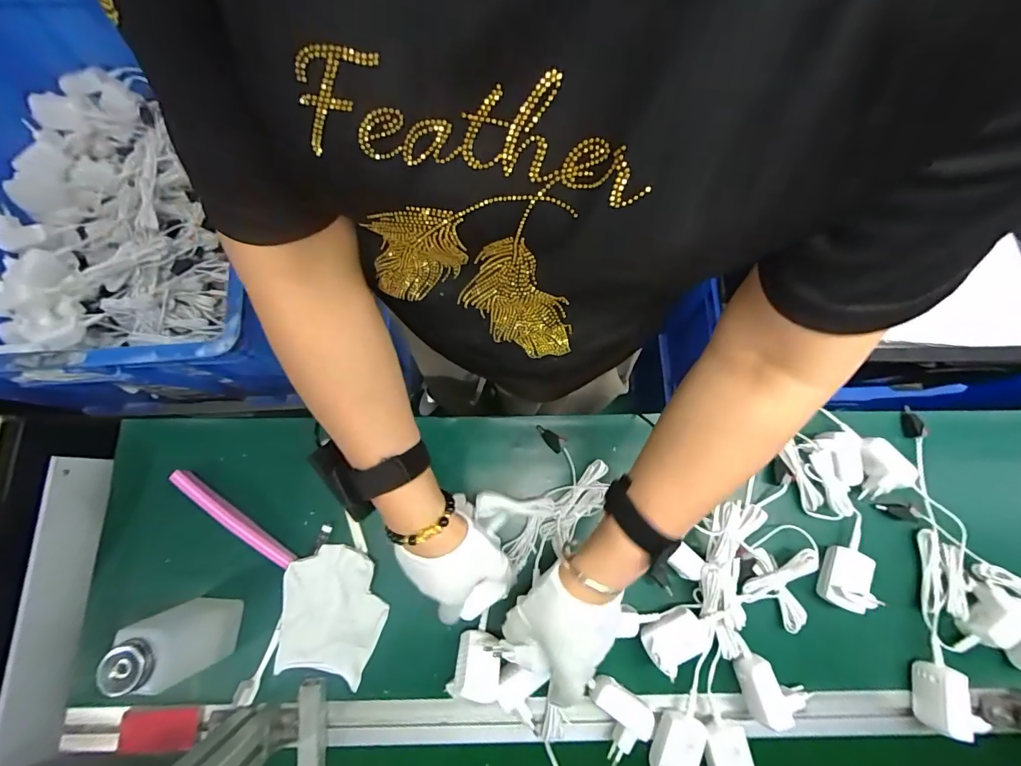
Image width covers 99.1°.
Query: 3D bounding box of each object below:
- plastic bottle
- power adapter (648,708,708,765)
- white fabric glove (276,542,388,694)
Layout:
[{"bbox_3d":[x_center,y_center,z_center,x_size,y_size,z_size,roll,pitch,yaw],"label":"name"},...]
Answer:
[{"bbox_3d":[-0.306,0.237,0.403,0.047,0.117,0.060,8,76,1],"label":"plastic bottle"},{"bbox_3d":[0.166,0.358,0.421,0.043,0.035,0.059,19,77,4],"label":"power adapter"},{"bbox_3d":[-0.186,0.241,0.459,0.102,0.030,0.124,11,77,2],"label":"white fabric glove"}]

